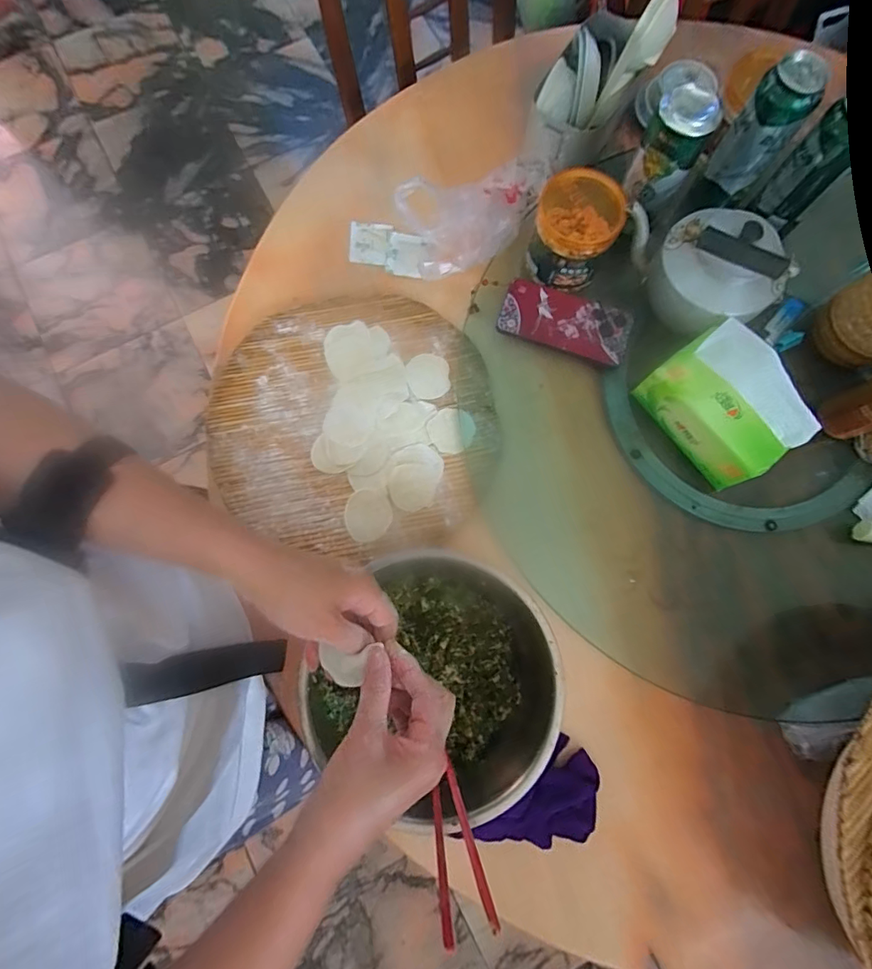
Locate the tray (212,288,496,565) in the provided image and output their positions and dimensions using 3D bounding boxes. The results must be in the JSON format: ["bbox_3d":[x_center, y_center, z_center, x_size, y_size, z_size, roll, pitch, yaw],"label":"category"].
[{"bbox_3d":[-0.102,-0.078,0.584,0.339,0.022,0.335,0,78,0],"label":"tray"}]

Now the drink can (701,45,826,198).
[{"bbox_3d":[0.373,-0.405,0.530,0.062,0.122,0.057,0,78,0],"label":"drink can"}]

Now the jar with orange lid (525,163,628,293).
[{"bbox_3d":[0.168,-0.307,0.568,0.095,0.087,0.101,0,78,0],"label":"jar with orange lid"}]

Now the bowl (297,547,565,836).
[{"bbox_3d":[0.007,0.197,0.483,0.225,0.093,0.226,0,78,0],"label":"bowl"}]

